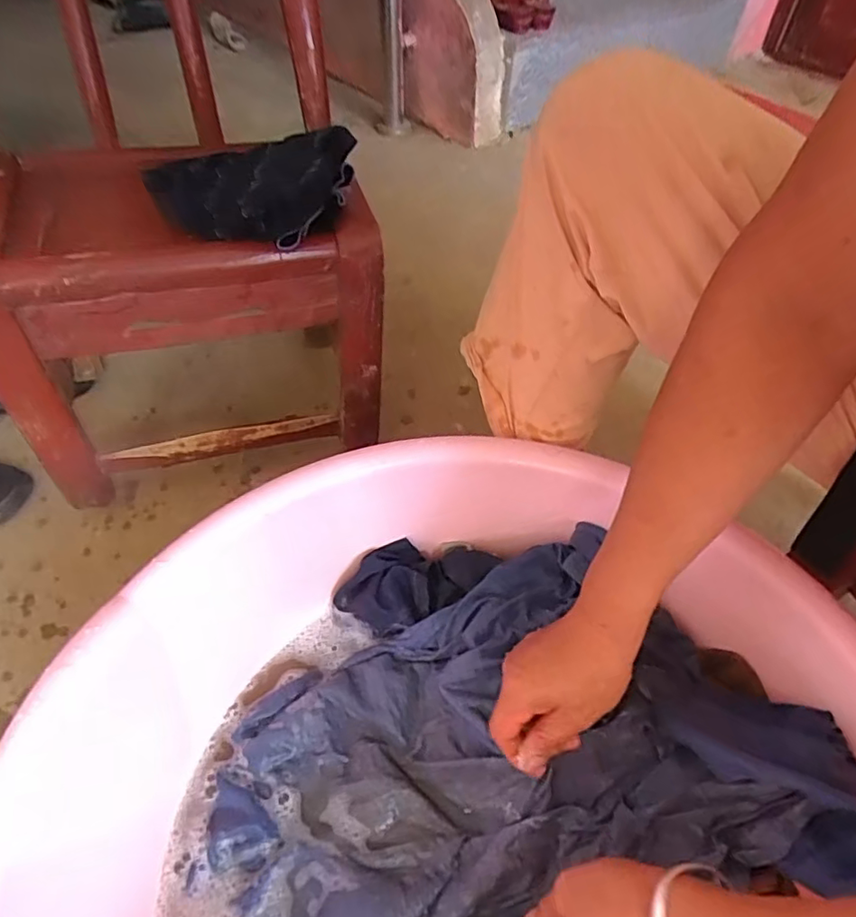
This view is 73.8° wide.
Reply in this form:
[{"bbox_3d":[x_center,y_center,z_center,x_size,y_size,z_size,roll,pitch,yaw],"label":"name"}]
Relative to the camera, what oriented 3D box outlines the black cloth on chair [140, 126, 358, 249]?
[{"bbox_3d":[-0.160,-0.255,0.516,0.162,0.082,0.102,19,54,15],"label":"black cloth on chair"}]

